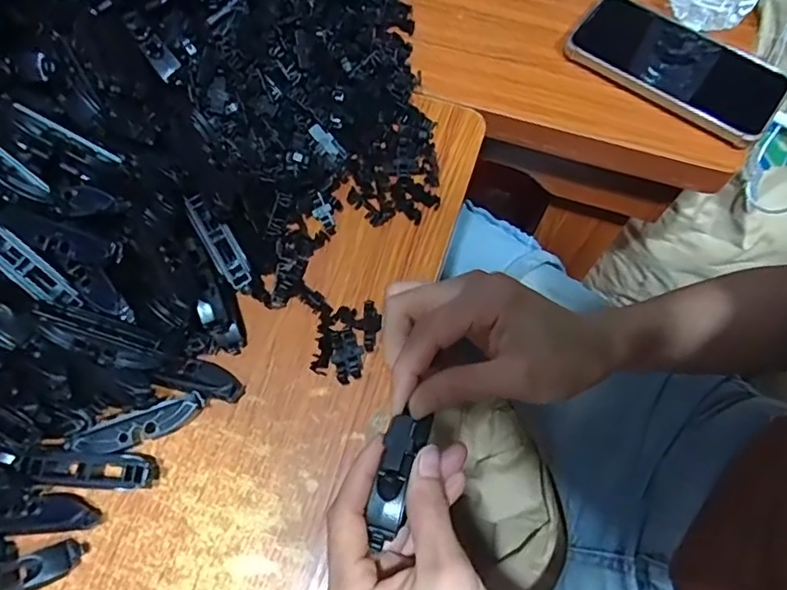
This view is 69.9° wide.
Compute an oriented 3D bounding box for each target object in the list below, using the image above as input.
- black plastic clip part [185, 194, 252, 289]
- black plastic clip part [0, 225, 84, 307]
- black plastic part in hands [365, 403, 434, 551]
[{"bbox_3d":[-0.114,-0.035,0.370,0.018,0.009,0.067,-32,86,-13],"label":"black plastic clip part"},{"bbox_3d":[-0.213,-0.017,0.326,0.072,0.009,0.017,43,71,-11],"label":"black plastic clip part"},{"bbox_3d":[0.002,0.083,0.256,0.018,0.010,0.057,14,66,5],"label":"black plastic part in hands"}]

